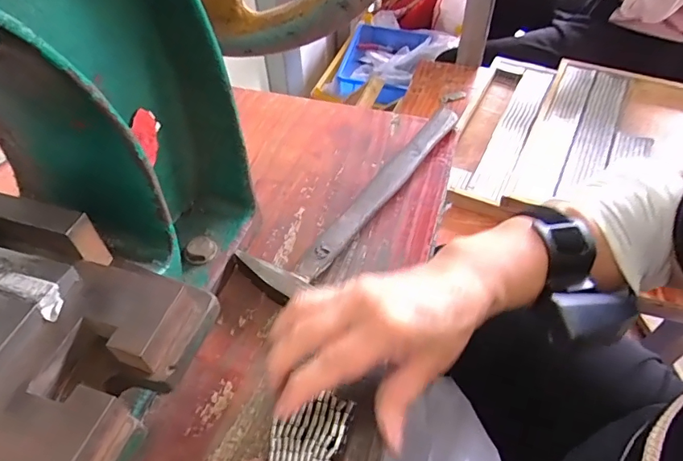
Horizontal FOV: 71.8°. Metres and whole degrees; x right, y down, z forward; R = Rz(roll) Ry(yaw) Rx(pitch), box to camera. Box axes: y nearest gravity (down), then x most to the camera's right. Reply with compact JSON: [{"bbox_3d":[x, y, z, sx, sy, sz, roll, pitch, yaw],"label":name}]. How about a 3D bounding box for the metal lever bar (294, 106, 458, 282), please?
[{"bbox_3d":[0.042,-0.042,0.430,0.021,0.022,0.250,27,55,22],"label":"metal lever bar"}]

